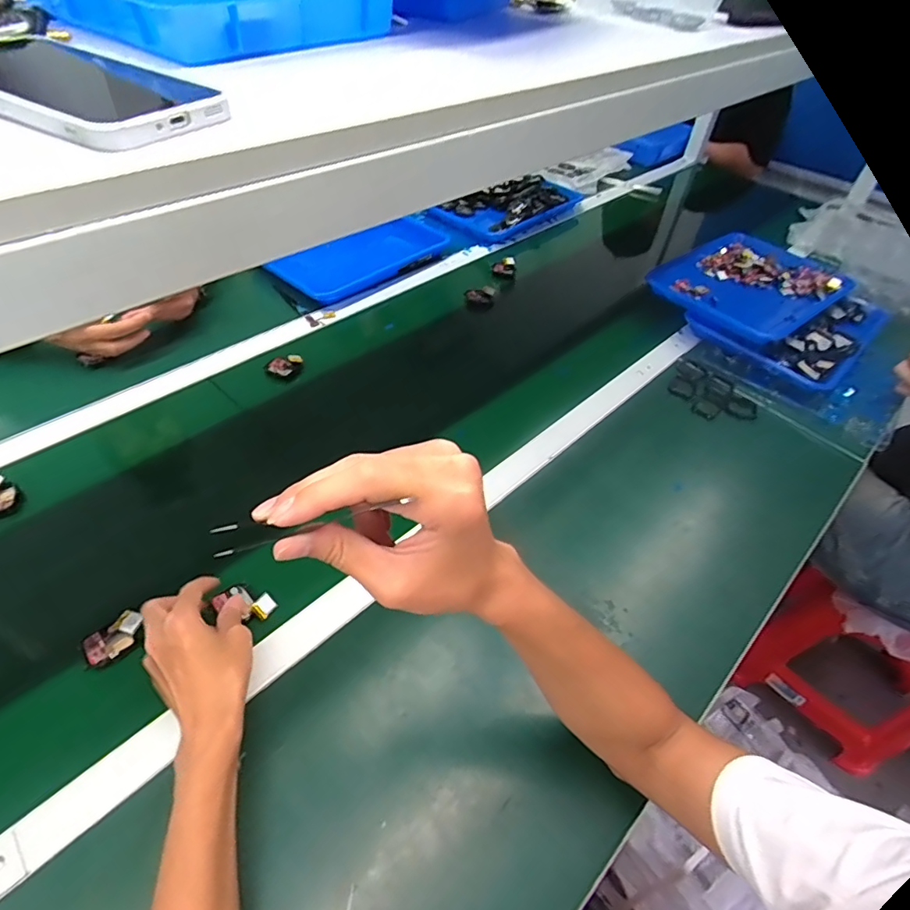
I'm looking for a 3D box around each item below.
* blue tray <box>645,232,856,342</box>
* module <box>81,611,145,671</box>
[{"bbox_3d":[0.541,-0.327,0.963,0.330,0.043,0.272,-31,57,-29],"label":"blue tray"},{"bbox_3d":[-0.320,0.173,0.490,0.049,0.013,0.035,-32,57,-29],"label":"module"}]

